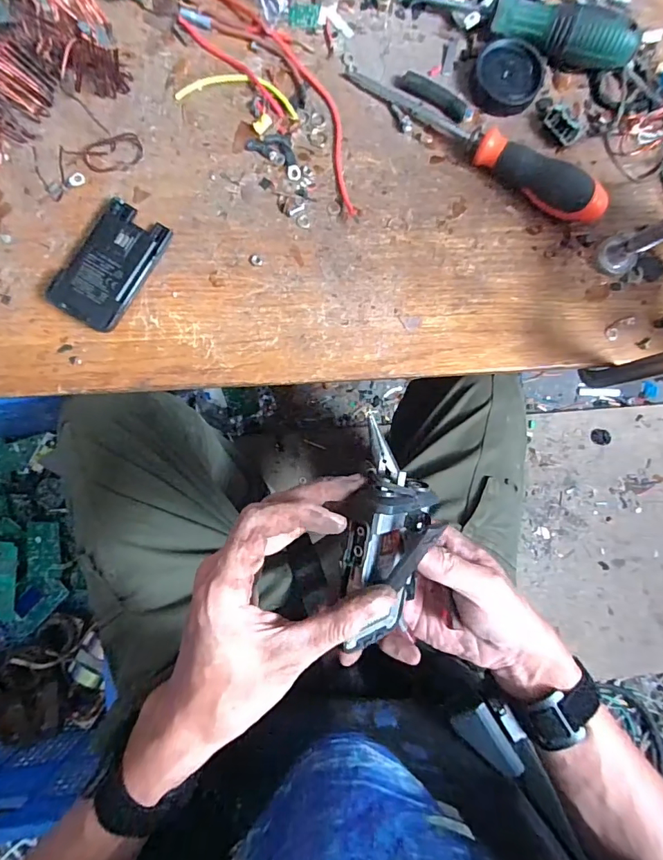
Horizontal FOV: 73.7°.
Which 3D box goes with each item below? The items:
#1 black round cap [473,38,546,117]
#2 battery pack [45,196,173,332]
[{"bbox_3d":[0.136,-0.270,0.340,0.051,0.013,0.049,0,88,-2],"label":"black round cap"},{"bbox_3d":[-0.159,-0.118,0.322,0.051,0.018,0.089,31,87,-1],"label":"battery pack"}]

